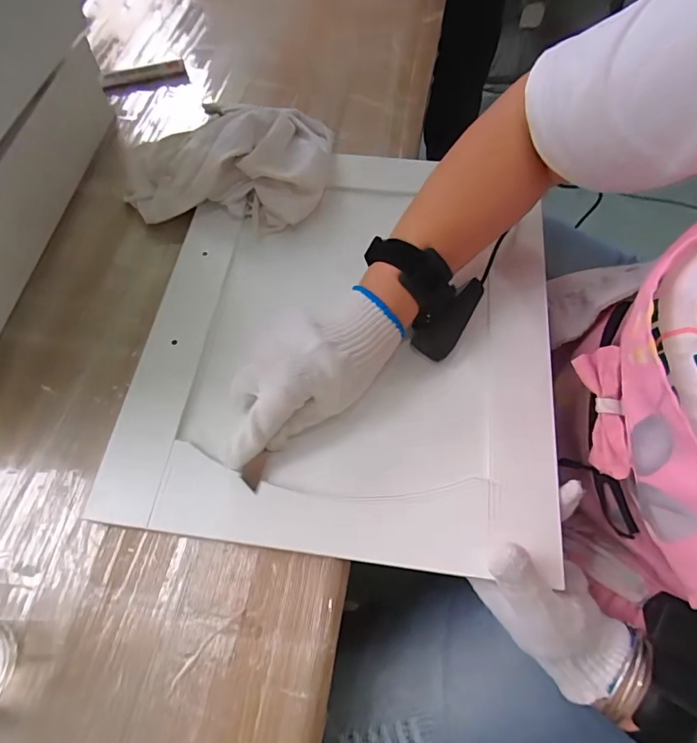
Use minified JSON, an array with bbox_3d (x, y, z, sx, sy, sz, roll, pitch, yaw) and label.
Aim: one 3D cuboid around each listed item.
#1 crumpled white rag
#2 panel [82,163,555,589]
[{"bbox_3d":[-0.120,-0.213,0.456,0.213,0.072,0.151,-8,63,-3],"label":"crumpled white rag"},{"bbox_3d":[0.001,-0.041,0.396,0.332,0.015,0.367,6,64,4],"label":"panel"}]

